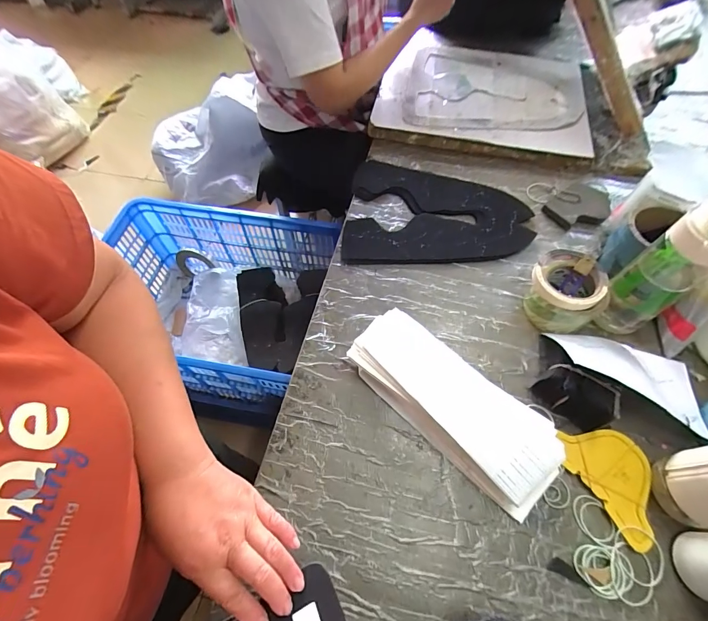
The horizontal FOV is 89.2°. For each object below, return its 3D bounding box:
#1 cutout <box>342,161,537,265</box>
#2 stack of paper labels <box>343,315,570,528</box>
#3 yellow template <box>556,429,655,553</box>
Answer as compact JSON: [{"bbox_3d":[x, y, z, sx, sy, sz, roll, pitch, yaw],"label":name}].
[{"bbox_3d":[0.145,-0.186,0.657,0.323,0.013,0.235,-2,60,1],"label":"cutout"},{"bbox_3d":[0.125,0.116,0.468,0.284,0.039,0.108,39,68,21],"label":"stack of paper labels"},{"bbox_3d":[0.320,0.198,0.436,0.094,0.010,0.132,-29,63,-14],"label":"yellow template"}]

